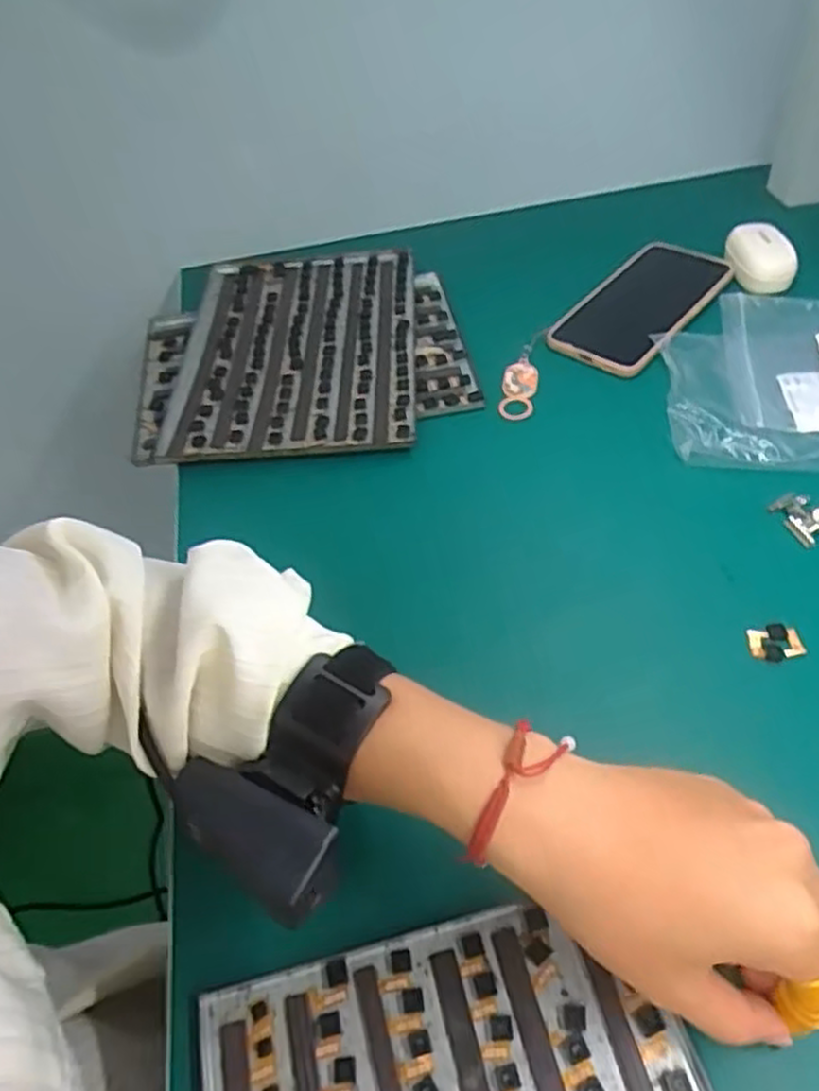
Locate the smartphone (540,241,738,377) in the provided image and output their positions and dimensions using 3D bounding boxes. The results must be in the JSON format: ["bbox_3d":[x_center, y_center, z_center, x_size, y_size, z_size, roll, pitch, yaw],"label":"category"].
[{"bbox_3d":[0.180,-0.189,0.578,0.077,0.015,0.159,31,59,28],"label":"smartphone"}]

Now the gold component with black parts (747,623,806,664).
[{"bbox_3d":[0.190,0.050,0.387,0.025,0.007,0.019,-12,49,-4],"label":"gold component with black parts"}]

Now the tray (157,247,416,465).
[{"bbox_3d":[-0.088,-0.156,0.584,0.182,0.014,0.245,-5,49,2],"label":"tray"}]

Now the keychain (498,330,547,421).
[{"bbox_3d":[0.082,-0.126,0.545,0.026,0.008,0.092,7,51,12],"label":"keychain"}]

